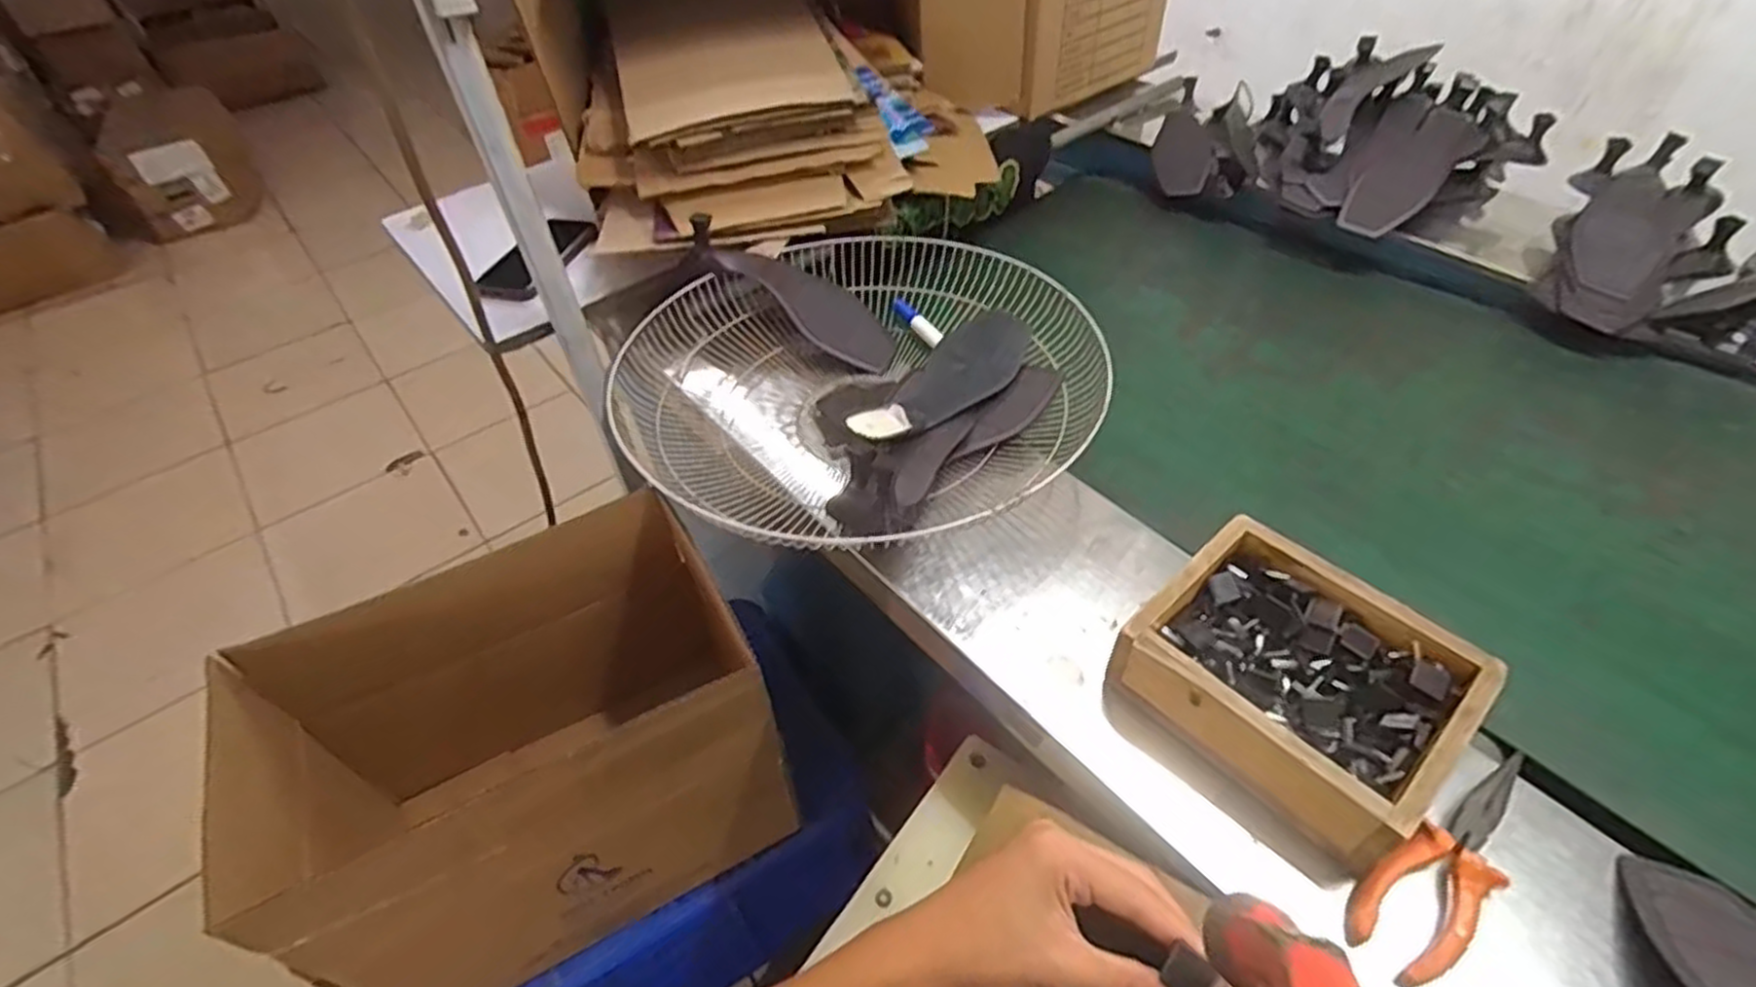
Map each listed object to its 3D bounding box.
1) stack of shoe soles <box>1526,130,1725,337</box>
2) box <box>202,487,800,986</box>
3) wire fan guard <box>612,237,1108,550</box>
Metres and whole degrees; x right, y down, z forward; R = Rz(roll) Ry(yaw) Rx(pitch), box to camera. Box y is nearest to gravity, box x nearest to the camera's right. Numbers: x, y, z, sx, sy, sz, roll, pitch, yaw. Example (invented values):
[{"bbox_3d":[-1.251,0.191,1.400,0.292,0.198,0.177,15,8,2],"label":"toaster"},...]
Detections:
[{"bbox_3d":[0.797,-0.280,0.824,0.116,0.077,0.272,28,71,27],"label":"stack of shoe soles"},{"bbox_3d":[-0.373,0.288,0.863,0.469,0.353,0.301,-22,49,-17],"label":"box"},{"bbox_3d":[-0.016,-0.117,0.757,0.393,0.096,0.397,-2,47,2],"label":"wire fan guard"}]

